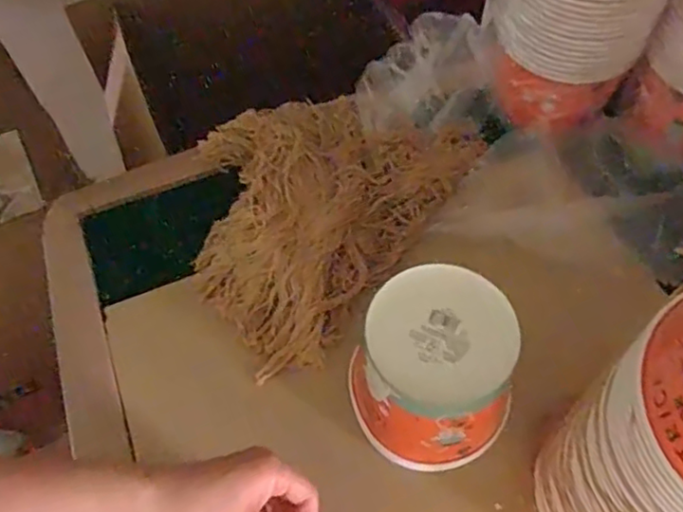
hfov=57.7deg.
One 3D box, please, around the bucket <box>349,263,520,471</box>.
[{"bbox_3d":[0.083,0.108,0.577,0.136,0.141,0.144,-1,60,2],"label":"bucket"}]

